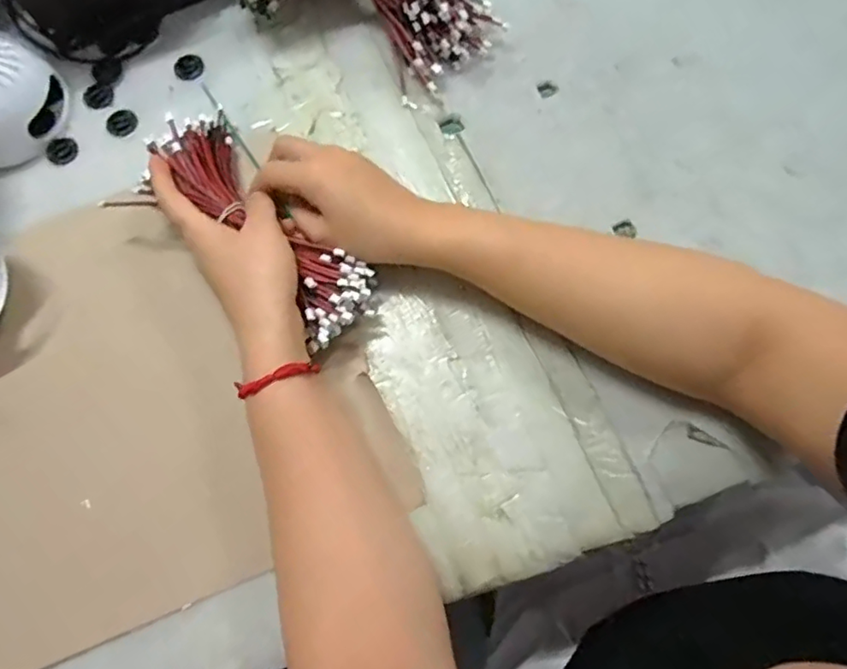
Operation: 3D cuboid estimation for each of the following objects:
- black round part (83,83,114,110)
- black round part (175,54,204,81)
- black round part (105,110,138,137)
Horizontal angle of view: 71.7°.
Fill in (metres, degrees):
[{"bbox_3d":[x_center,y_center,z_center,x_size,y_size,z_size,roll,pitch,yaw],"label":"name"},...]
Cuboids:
[{"bbox_3d":[-0.278,-0.205,0.501,0.024,0.004,0.024,-1,73,3],"label":"black round part"},{"bbox_3d":[-0.204,-0.233,0.509,0.025,0.004,0.028,-24,74,-4],"label":"black round part"},{"bbox_3d":[-0.256,-0.180,0.495,0.025,0.004,0.025,-1,73,3],"label":"black round part"}]

